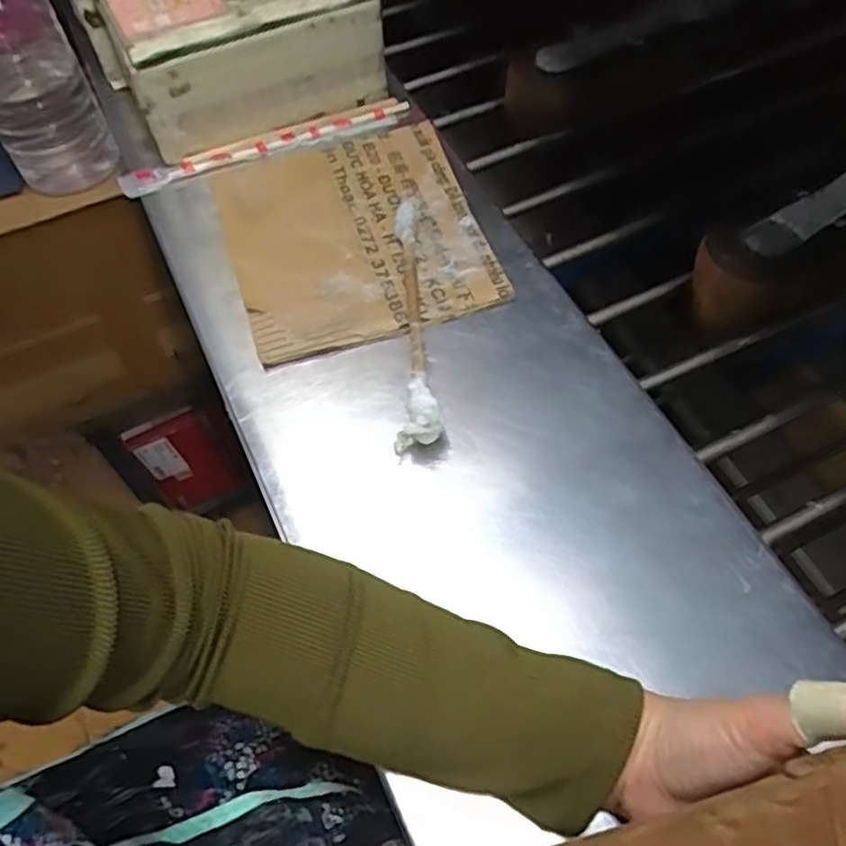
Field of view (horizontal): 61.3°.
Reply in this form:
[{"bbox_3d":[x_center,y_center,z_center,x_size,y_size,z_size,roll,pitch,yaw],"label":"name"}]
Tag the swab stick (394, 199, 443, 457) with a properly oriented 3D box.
[{"bbox_3d":[-0.004,-0.069,0.457,0.026,0.019,0.190,-3,58,2],"label":"swab stick"}]

